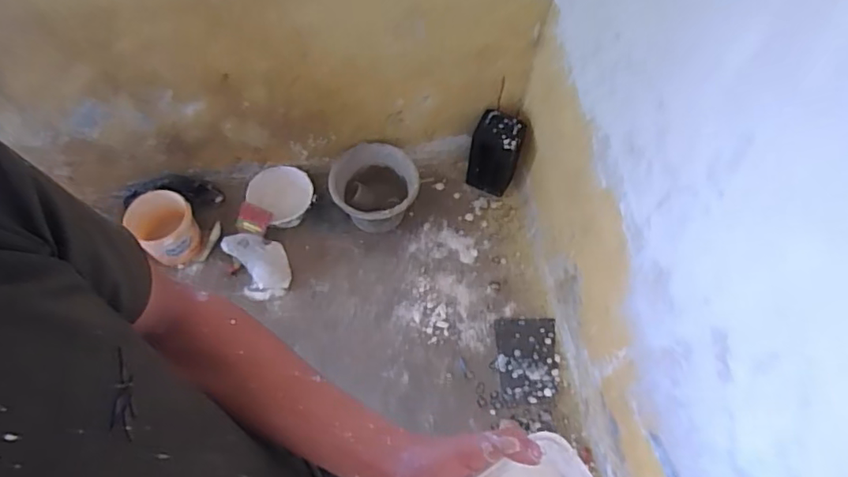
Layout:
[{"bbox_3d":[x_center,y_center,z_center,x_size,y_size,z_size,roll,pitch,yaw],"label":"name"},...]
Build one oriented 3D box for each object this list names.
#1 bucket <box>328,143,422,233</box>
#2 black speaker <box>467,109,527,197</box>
[{"bbox_3d":[-0.142,-0.132,1.606,0.238,0.183,0.230,0,65,-1],"label":"bucket"},{"bbox_3d":[0.215,-0.247,1.628,0.150,0.267,0.120,16,66,6],"label":"black speaker"}]

